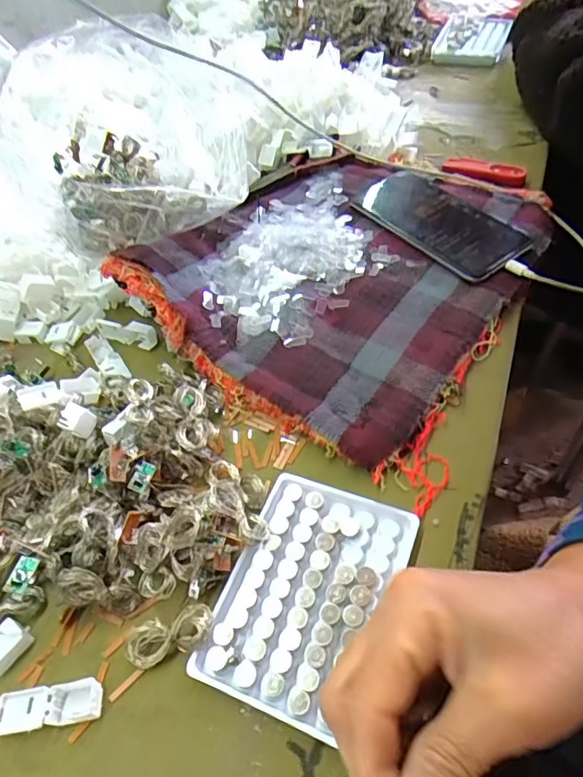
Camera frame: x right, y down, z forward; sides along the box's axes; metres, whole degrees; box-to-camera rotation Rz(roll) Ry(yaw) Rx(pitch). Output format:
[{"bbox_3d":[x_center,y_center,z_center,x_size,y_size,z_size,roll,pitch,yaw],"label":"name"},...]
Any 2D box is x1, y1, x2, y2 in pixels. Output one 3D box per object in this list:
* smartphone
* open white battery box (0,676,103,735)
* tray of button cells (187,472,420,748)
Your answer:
[{"bbox_3d":[0.134,-0.158,0.487,0.079,0.009,0.167,-32,54,-17],"label":"smartphone"},{"bbox_3d":[-0.129,0.168,0.281,0.057,0.007,0.021,-8,51,1],"label":"open white battery box"},{"bbox_3d":[0.010,0.115,0.303,0.090,0.010,0.128,15,55,19],"label":"tray of button cells"}]

